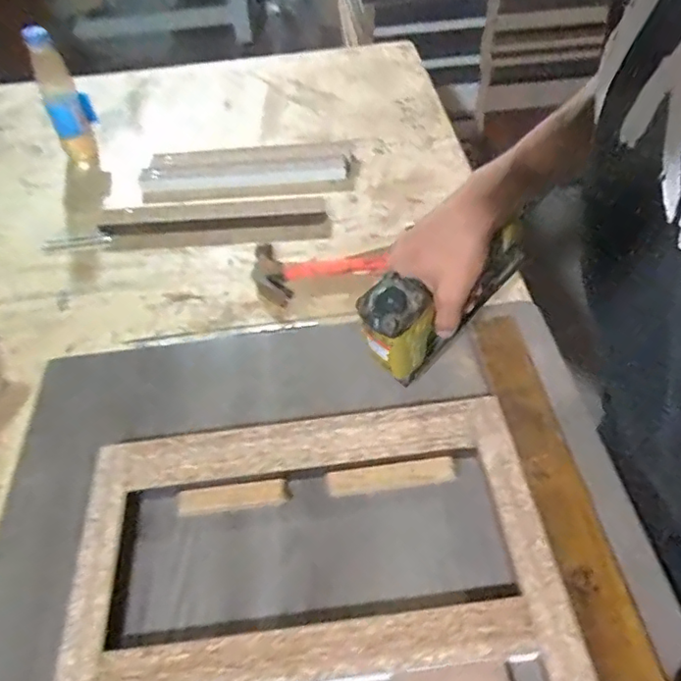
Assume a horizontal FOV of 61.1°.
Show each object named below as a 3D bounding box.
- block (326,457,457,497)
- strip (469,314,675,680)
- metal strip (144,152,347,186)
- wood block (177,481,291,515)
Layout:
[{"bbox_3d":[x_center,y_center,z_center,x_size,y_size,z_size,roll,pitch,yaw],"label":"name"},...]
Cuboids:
[{"bbox_3d":[0.044,0.120,0.501,0.111,0.015,0.019,-7,47,0],"label":"block"},{"bbox_3d":[0.198,0.250,0.372,0.054,0.014,0.727,-7,48,0],"label":"strip"},{"bbox_3d":[-0.148,-0.253,0.858,0.306,0.023,0.087,1,47,8],"label":"metal strip"},{"bbox_3d":[-0.092,0.137,0.499,0.095,0.013,0.018,-7,47,1],"label":"wood block"}]

